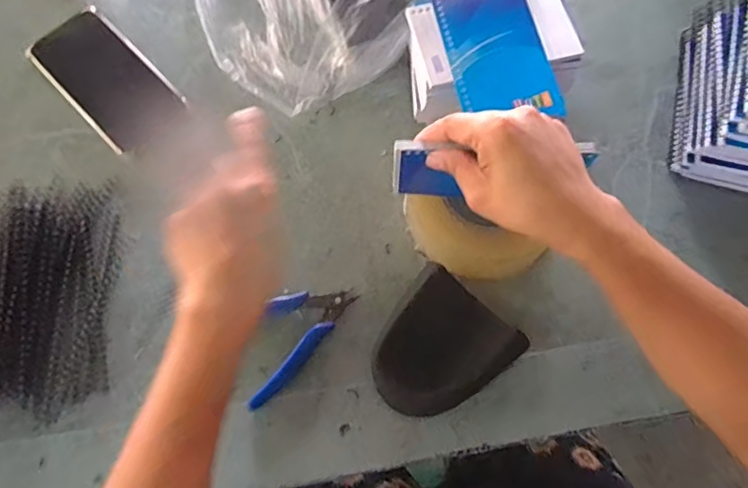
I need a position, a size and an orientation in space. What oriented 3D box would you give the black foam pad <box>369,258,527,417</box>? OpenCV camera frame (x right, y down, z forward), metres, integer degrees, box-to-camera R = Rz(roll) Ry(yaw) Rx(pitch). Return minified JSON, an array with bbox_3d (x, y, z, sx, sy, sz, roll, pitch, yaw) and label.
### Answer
[{"bbox_3d":[0.049,0.084,0.416,0.092,0.042,0.100,40,76,13],"label":"black foam pad"}]

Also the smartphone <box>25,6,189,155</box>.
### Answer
[{"bbox_3d":[-0.256,-0.159,0.516,0.081,0.010,0.164,-43,76,-12],"label":"smartphone"}]

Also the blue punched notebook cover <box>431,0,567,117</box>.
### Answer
[{"bbox_3d":[0.099,-0.158,0.437,0.078,0.011,0.117,-10,72,-3],"label":"blue punched notebook cover"}]

